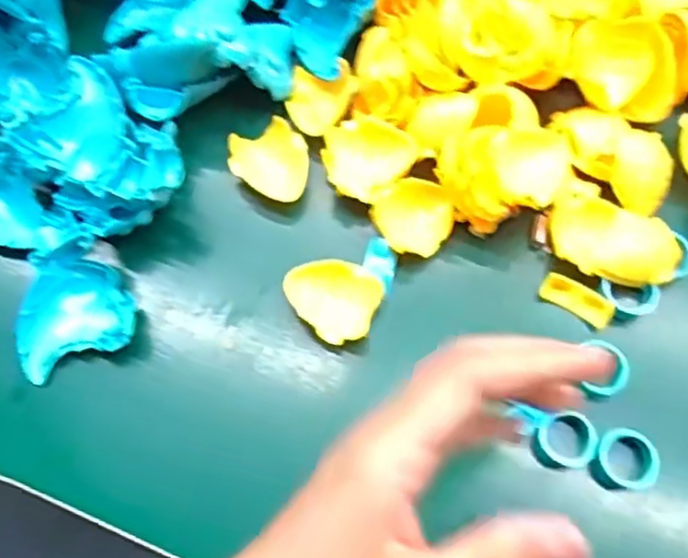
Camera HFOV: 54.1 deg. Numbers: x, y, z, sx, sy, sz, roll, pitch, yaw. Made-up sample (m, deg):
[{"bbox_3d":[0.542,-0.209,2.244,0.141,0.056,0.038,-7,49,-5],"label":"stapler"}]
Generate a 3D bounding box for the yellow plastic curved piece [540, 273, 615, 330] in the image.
[{"bbox_3d":[0.115,0.010,0.331,0.036,0.007,0.012,30,70,13],"label":"yellow plastic curved piece"}]

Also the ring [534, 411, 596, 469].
[{"bbox_3d":[0.101,0.074,0.309,0.026,0.018,0.022,7,67,4],"label":"ring"}]

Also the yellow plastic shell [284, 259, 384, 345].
[{"bbox_3d":[-0.006,0.011,0.333,0.045,0.018,0.038,21,68,10],"label":"yellow plastic shell"}]

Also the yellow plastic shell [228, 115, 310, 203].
[{"bbox_3d":[-0.038,-0.064,0.360,0.044,0.011,0.039,32,71,14],"label":"yellow plastic shell"}]

